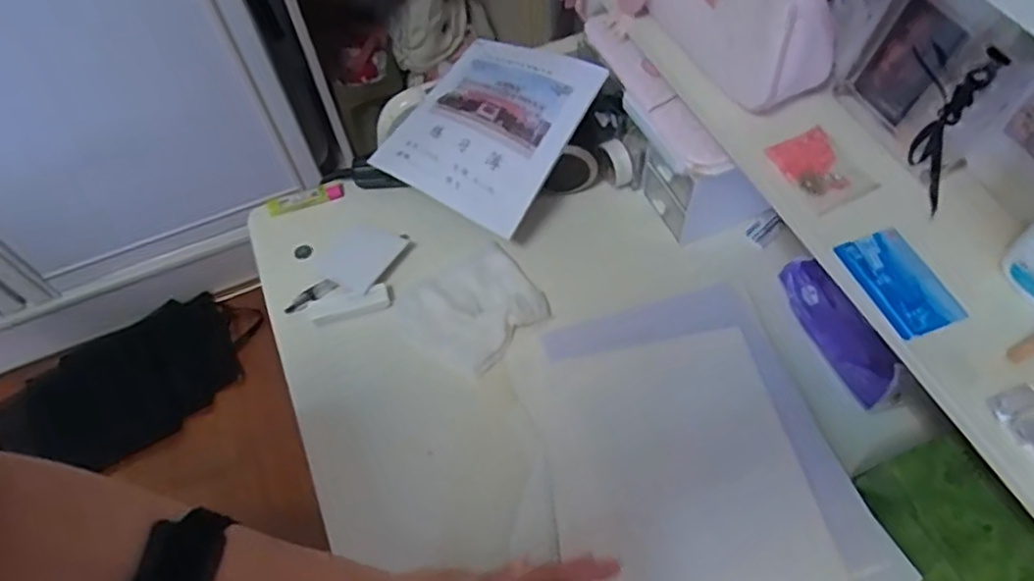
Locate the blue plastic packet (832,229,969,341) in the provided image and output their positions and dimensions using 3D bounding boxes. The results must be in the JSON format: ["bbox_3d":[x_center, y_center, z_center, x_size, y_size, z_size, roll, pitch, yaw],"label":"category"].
[{"bbox_3d":[0.280,-0.007,0.490,0.054,0.009,0.084,-20,58,-9],"label":"blue plastic packet"}]

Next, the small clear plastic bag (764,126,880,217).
[{"bbox_3d":[0.245,-0.099,0.545,0.059,0.011,0.074,-26,60,-13],"label":"small clear plastic bag"}]

